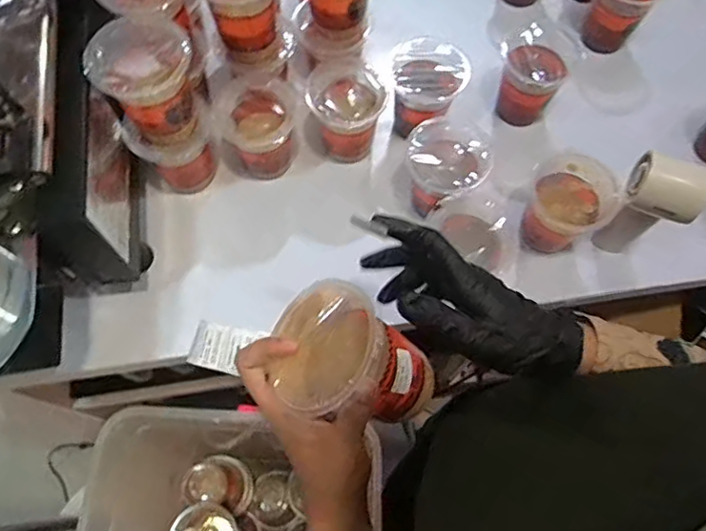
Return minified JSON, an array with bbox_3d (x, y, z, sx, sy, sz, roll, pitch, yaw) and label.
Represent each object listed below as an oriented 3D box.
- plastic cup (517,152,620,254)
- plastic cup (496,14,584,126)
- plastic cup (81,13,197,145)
[{"bbox_3d":[0.222,-0.055,0.613,0.080,0.095,0.091,29,71,9],"label":"plastic cup"},{"bbox_3d":[0.211,-0.222,0.683,0.079,0.092,0.079,1,69,-2],"label":"plastic cup"},{"bbox_3d":[-0.192,-0.168,0.549,0.083,0.112,0.076,1,69,-2],"label":"plastic cup"}]

